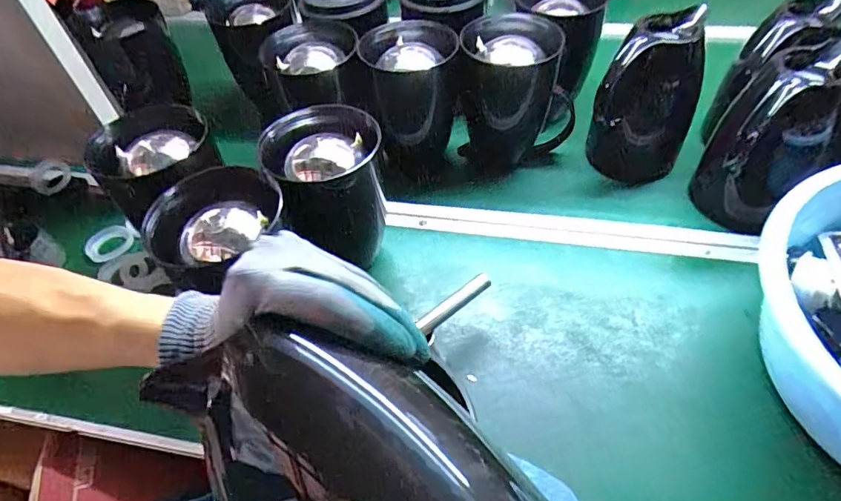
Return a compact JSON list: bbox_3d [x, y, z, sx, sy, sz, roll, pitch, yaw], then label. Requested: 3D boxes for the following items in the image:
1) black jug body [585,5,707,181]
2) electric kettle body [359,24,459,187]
[{"bbox_3d":[0.311,-0.204,0.688,0.124,0.203,0.108,19,54,21],"label":"black jug body"},{"bbox_3d":[-0.011,-0.207,0.738,0.122,0.220,0.117,-13,50,-6],"label":"electric kettle body"}]

